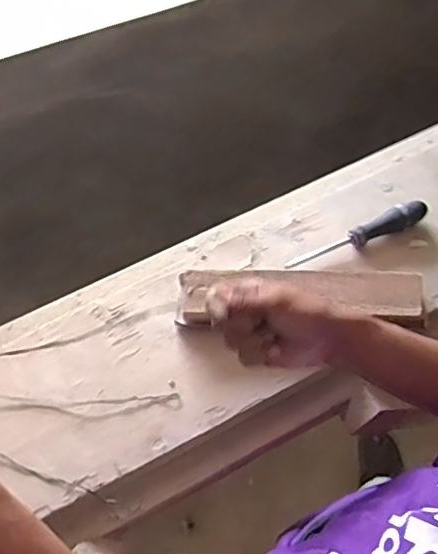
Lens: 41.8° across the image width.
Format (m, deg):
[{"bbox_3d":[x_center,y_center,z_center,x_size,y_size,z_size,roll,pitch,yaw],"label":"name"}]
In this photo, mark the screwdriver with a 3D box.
[{"bbox_3d":[0.174,-0.051,0.718,0.189,0.037,0.028,-22,64,-10],"label":"screwdriver"}]

